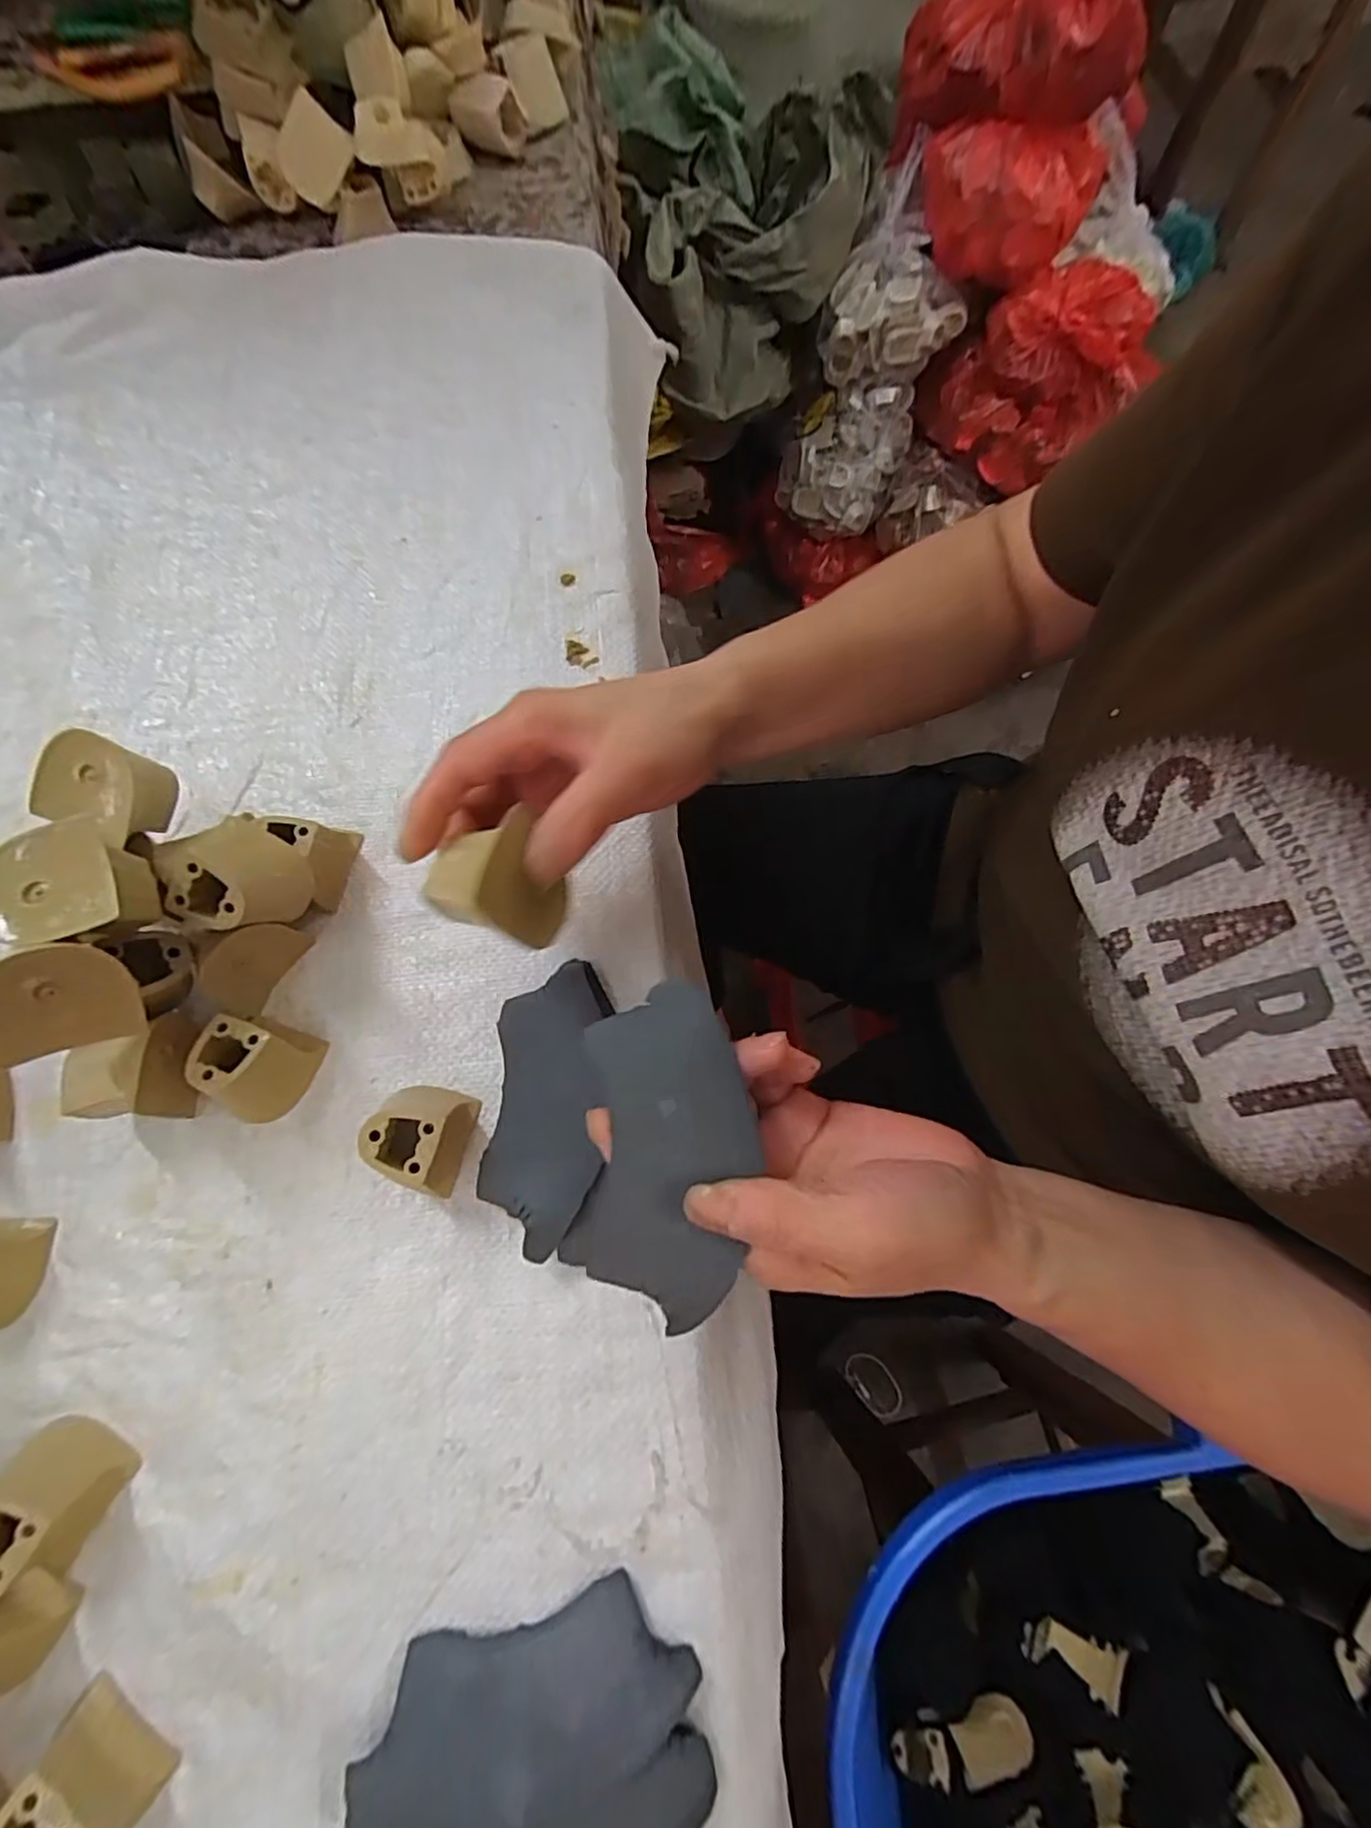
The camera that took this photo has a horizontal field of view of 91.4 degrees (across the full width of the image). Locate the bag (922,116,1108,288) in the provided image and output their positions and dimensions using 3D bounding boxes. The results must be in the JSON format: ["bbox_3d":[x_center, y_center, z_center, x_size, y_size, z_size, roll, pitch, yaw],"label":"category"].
[{"bbox_3d":[0.418,-0.920,0.865,0.226,0.111,0.156,10,74,4],"label":"bag"}]

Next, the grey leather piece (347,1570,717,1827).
[{"bbox_3d":[-0.056,0.304,0.237,0.124,0.018,0.083,-16,74,-4],"label":"grey leather piece"}]

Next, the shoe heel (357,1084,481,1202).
[{"bbox_3d":[-0.121,0.097,0.292,0.043,0.037,0.041,14,75,5],"label":"shoe heel"}]

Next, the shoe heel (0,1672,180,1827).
[{"bbox_3d":[-0.214,0.308,0.229,0.043,0.038,0.029,34,77,10],"label":"shoe heel"}]

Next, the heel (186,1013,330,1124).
[{"bbox_3d":[-0.196,0.071,0.301,0.036,0.037,0.042,16,75,5],"label":"heel"}]

